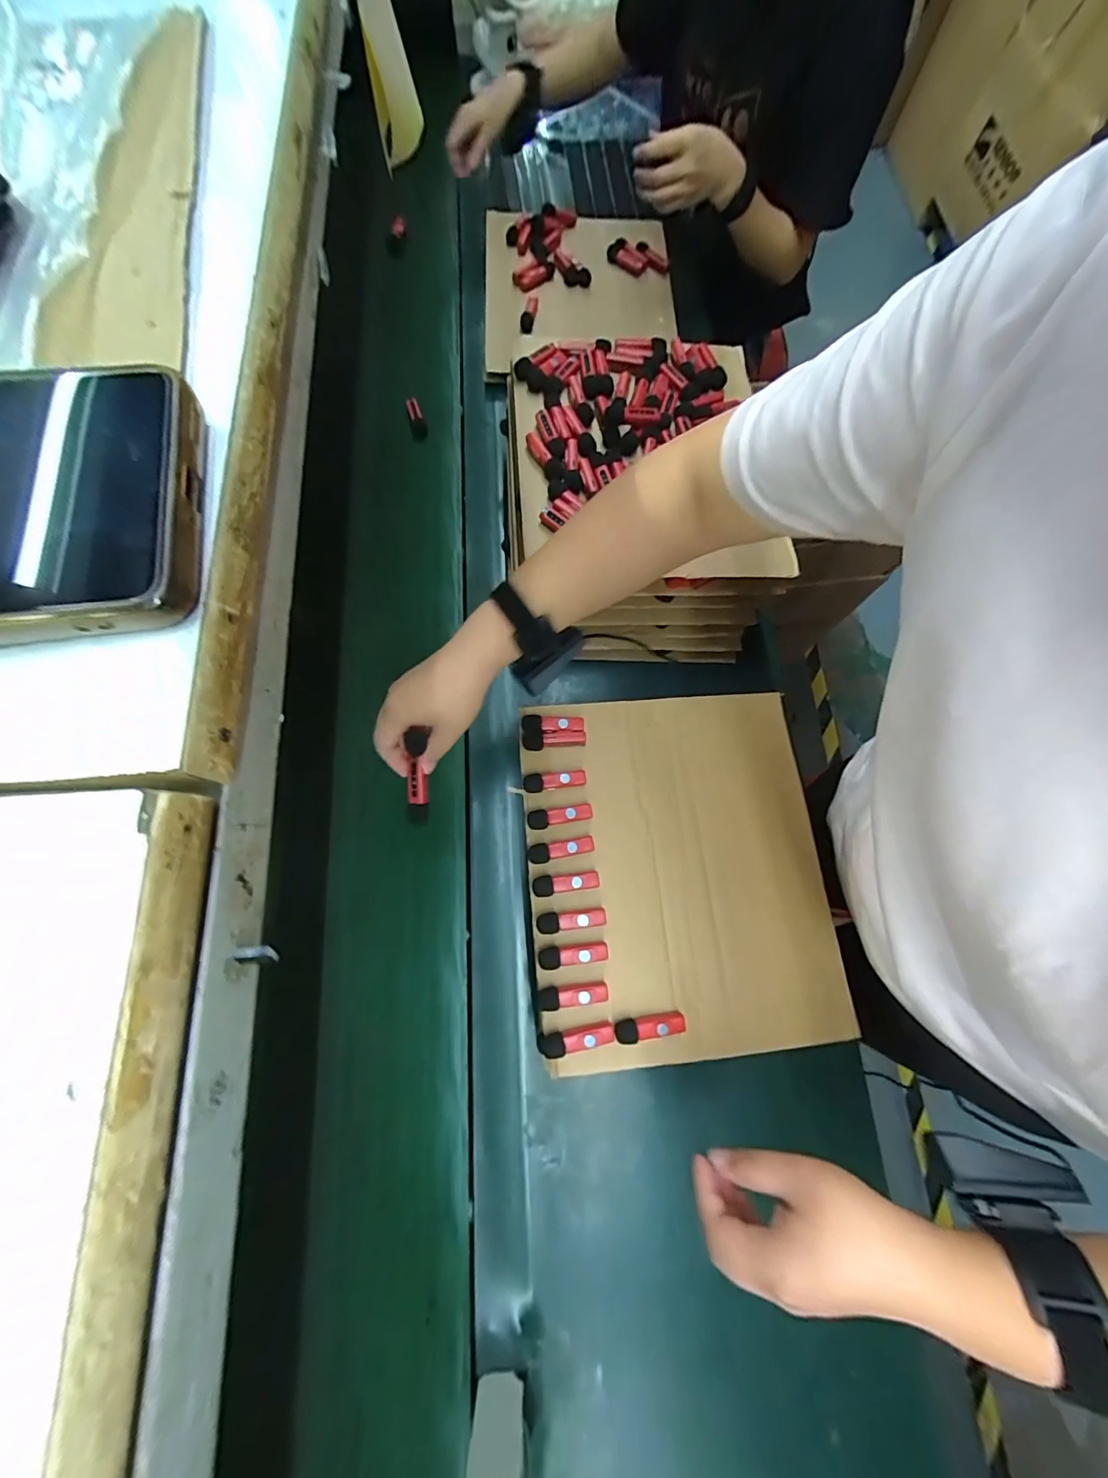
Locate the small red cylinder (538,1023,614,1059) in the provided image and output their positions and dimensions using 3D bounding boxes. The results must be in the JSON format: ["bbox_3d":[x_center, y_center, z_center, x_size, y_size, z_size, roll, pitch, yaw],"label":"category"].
[{"bbox_3d":[0.020,0.270,0.433,0.068,0.011,0.019,-8,75,-3],"label":"small red cylinder"}]

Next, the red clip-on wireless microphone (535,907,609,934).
[{"bbox_3d":[0.017,0.174,0.461,0.066,0.008,0.020,-4,74,-2],"label":"red clip-on wireless microphone"}]

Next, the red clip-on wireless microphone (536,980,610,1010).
[{"bbox_3d":[0.017,0.236,0.443,0.064,0.008,0.019,-4,75,-2],"label":"red clip-on wireless microphone"}]

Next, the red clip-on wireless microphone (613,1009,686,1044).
[{"bbox_3d":[0.088,0.263,0.439,0.065,0.008,0.017,-8,75,-3],"label":"red clip-on wireless microphone"}]

